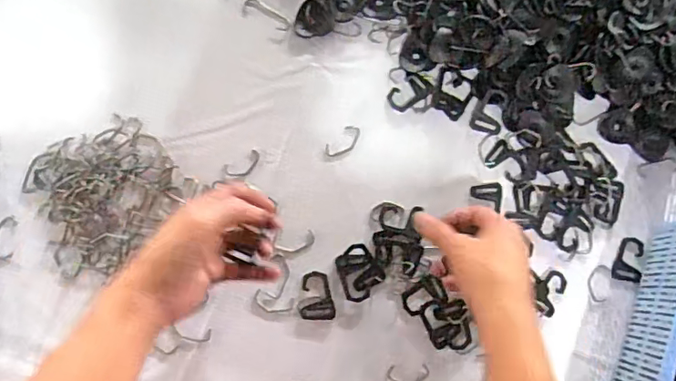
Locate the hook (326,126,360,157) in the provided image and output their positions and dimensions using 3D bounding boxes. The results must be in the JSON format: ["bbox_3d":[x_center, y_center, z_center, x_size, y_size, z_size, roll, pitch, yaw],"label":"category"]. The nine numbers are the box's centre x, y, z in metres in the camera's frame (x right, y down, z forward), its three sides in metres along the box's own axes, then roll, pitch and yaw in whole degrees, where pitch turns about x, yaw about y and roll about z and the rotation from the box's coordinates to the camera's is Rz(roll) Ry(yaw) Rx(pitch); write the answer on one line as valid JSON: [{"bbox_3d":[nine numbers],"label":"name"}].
[{"bbox_3d":[0.006,-0.044,0.468,0.036,0.004,0.019,-43,91,-8],"label":"hook"}]

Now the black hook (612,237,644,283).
[{"bbox_3d":[0.278,0.066,0.489,0.026,0.007,0.042,16,83,-5],"label":"black hook"}]

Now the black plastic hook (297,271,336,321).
[{"bbox_3d":[-0.018,0.094,0.454,0.033,0.004,0.042,6,84,-6],"label":"black plastic hook"}]

